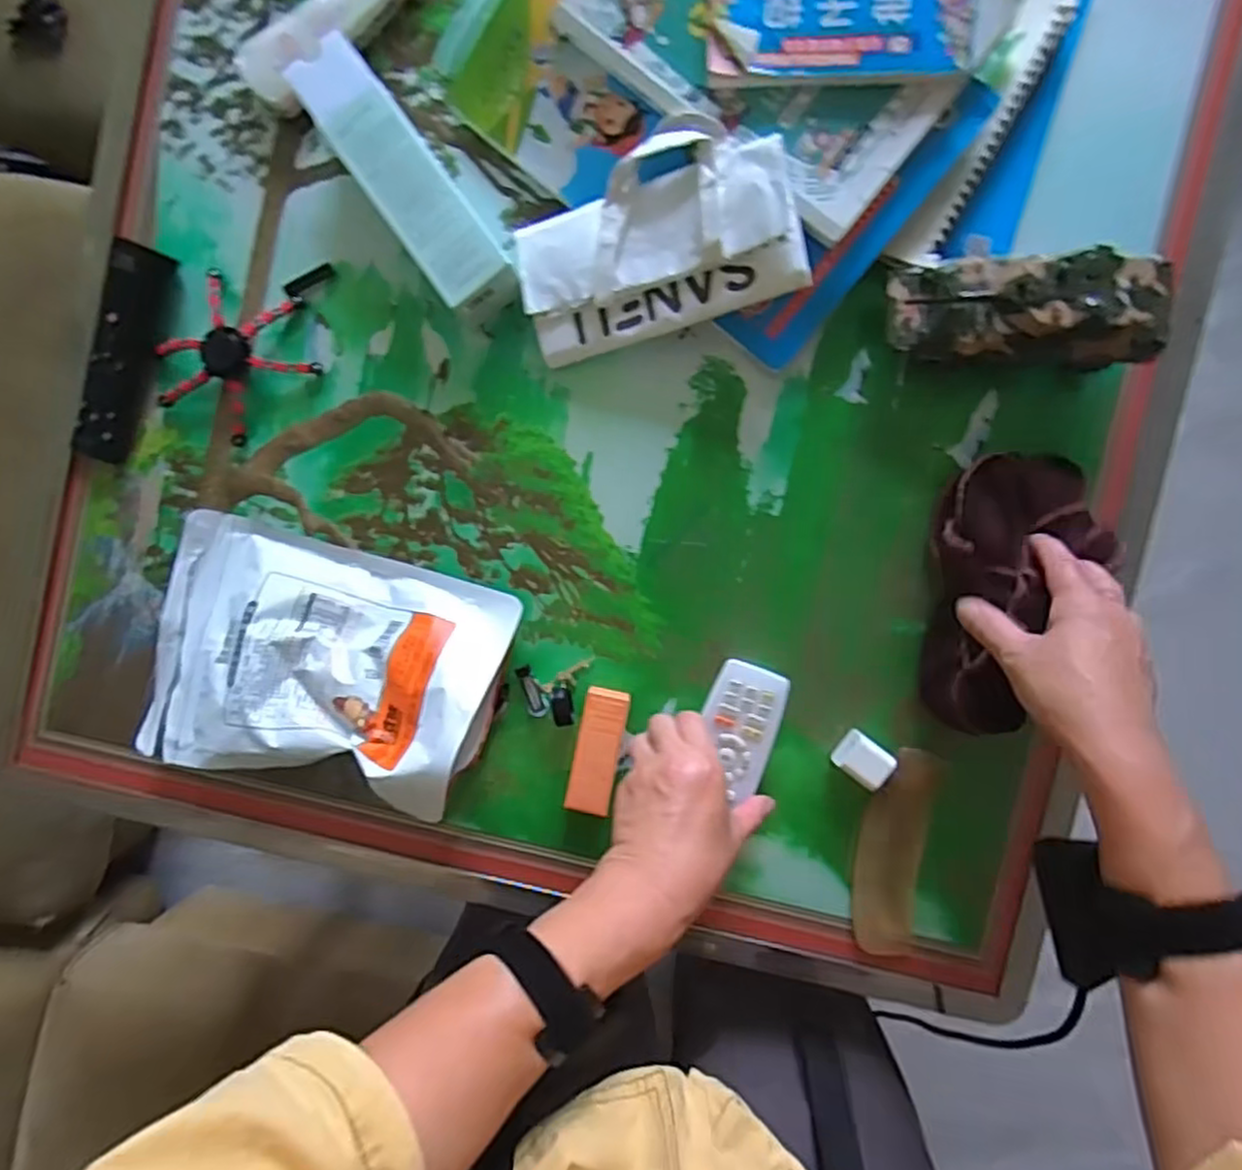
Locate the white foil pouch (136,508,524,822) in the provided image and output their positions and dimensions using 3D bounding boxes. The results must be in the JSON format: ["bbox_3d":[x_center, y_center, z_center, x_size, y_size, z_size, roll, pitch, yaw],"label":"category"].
[{"bbox_3d":[-0.202,0.054,0.492,0.234,0.038,0.164,14,73,8],"label":"white foil pouch"}]

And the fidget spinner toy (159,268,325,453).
[{"bbox_3d":[-0.271,-0.162,0.507,0.099,0.018,0.111,38,93,1],"label":"fidget spinner toy"}]

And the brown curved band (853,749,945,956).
[{"bbox_3d":[0.192,0.189,0.511,0.045,0.010,0.145,9,92,2],"label":"brown curved band"}]

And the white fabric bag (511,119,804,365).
[{"bbox_3d":[0.022,-0.223,0.471,0.178,0.041,0.112,-13,100,21],"label":"white fabric bag"}]

